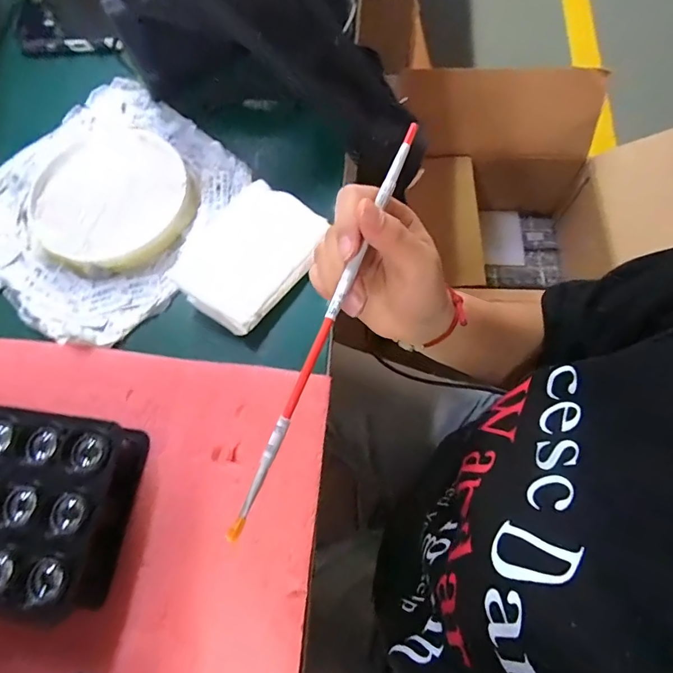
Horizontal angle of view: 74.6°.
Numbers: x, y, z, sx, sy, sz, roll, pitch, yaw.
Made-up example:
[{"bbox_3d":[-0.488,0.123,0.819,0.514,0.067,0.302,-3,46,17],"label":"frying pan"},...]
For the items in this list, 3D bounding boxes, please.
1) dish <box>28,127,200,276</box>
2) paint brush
[{"bbox_3d":[-0.180,-0.112,0.346,0.135,0.015,0.117,43,77,16],"label":"dish"},{"bbox_3d":[-0.001,-0.015,0.237,0.007,0.005,0.245,21,77,10],"label":"paint brush"}]

